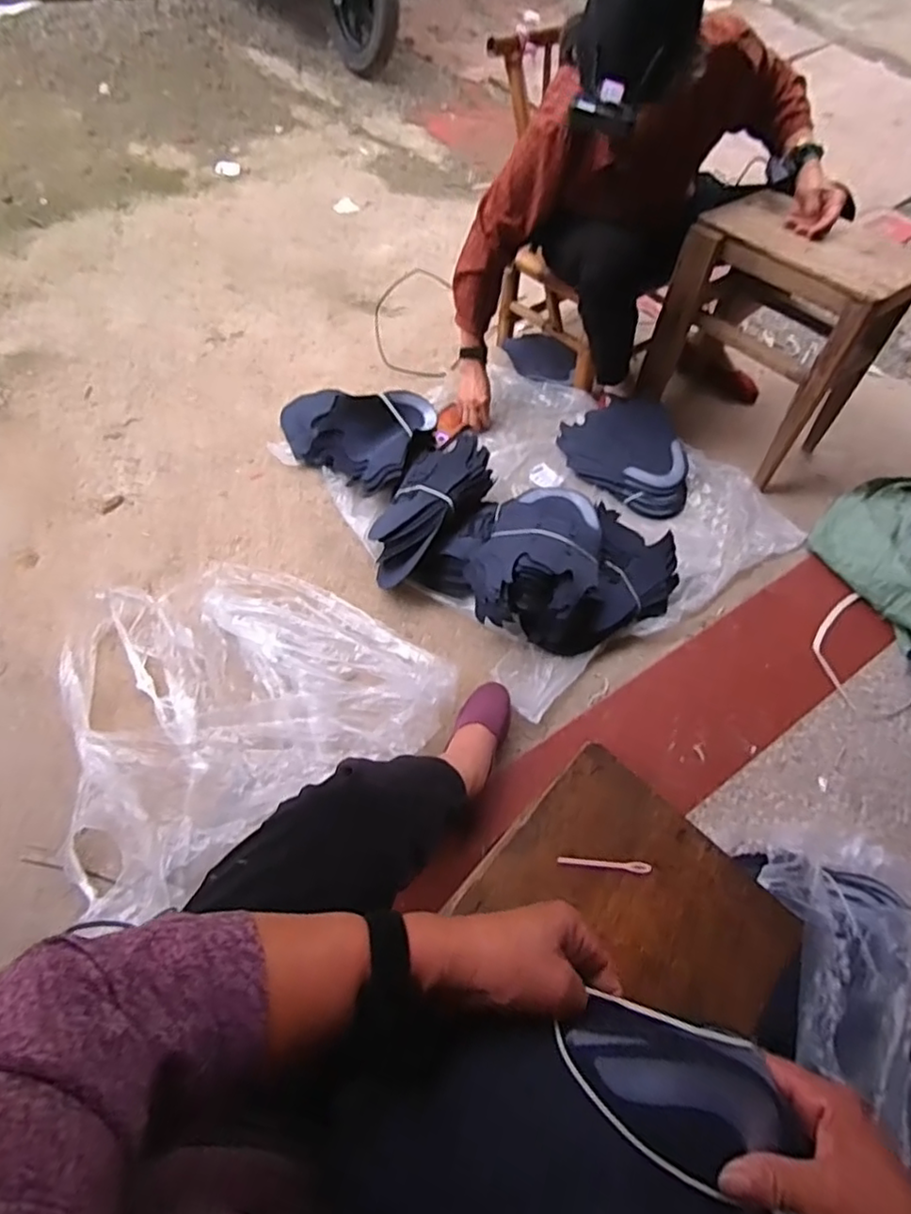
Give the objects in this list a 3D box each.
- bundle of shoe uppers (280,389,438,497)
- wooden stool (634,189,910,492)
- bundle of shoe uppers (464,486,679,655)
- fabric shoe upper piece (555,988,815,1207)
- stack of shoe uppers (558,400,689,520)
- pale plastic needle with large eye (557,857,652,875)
[{"bbox_3d":[-0.230,-0.372,1.321,0.315,0.126,0.251,20,59,8],"label":"bundle of shoe uppers"},{"bbox_3d":[0.639,-0.560,1.285,0.413,0.371,0.323,41,64,14],"label":"wooden stool"},{"bbox_3d":[0.212,-0.069,1.103,0.354,0.161,0.281,20,61,3],"label":"bundle of shoe uppers"},{"bbox_3d":[0.125,0.268,0.348,0.133,0.029,0.070,17,59,6],"label":"fabric shoe upper piece"},{"bbox_3d":[0.370,-0.327,1.369,0.243,0.066,0.309,-12,60,-12],"label":"stack of shoe uppers"},{"bbox_3d":[0.124,0.213,0.527,0.078,0.004,0.009,8,64,-3],"label":"pale plastic needle with large eye"}]

